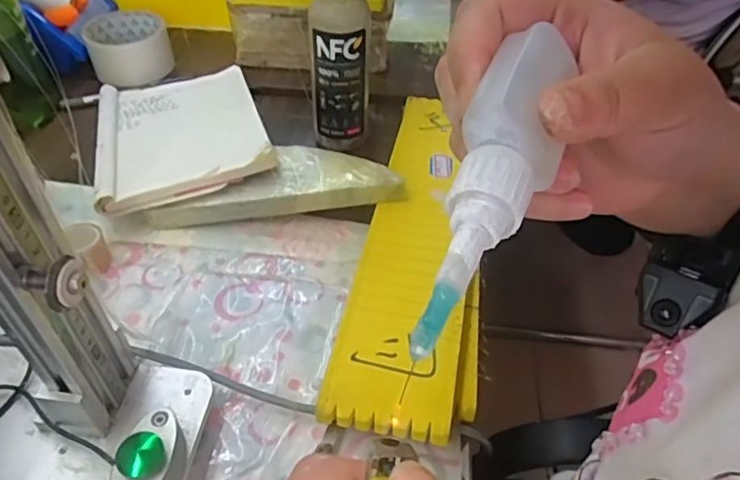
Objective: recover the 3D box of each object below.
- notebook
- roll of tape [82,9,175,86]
[{"bbox_3d":[-0.173,-0.105,0.515,0.139,0.015,0.200,-18,44,-9],"label":"notebook"},{"bbox_3d":[-0.260,-0.210,0.612,0.081,0.047,0.078,2,49,-3],"label":"roll of tape"}]

